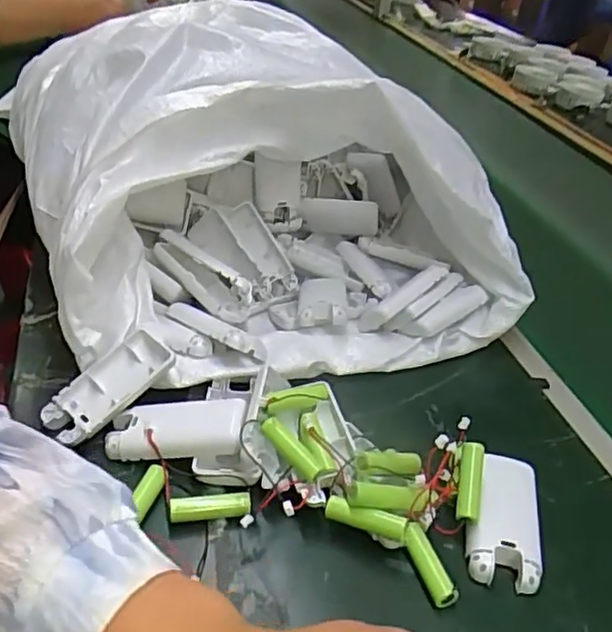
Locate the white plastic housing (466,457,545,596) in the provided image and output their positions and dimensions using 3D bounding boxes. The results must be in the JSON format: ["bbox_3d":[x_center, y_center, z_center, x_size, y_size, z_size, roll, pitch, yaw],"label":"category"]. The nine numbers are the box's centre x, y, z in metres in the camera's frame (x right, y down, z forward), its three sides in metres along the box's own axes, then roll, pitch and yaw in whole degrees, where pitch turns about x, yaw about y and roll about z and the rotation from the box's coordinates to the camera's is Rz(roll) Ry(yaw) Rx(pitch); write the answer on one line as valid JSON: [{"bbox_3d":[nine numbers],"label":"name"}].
[{"bbox_3d":[0.129,0.129,0.403,0.044,0.022,0.091,16,37,11],"label":"white plastic housing"}]

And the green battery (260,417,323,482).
[{"bbox_3d":[-0.010,0.085,0.402,0.012,0.013,0.050,-24,46,-36],"label":"green battery"}]

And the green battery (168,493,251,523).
[{"bbox_3d":[-0.060,0.120,0.393,0.050,0.011,0.012,-2,37,-13],"label":"green battery"}]

